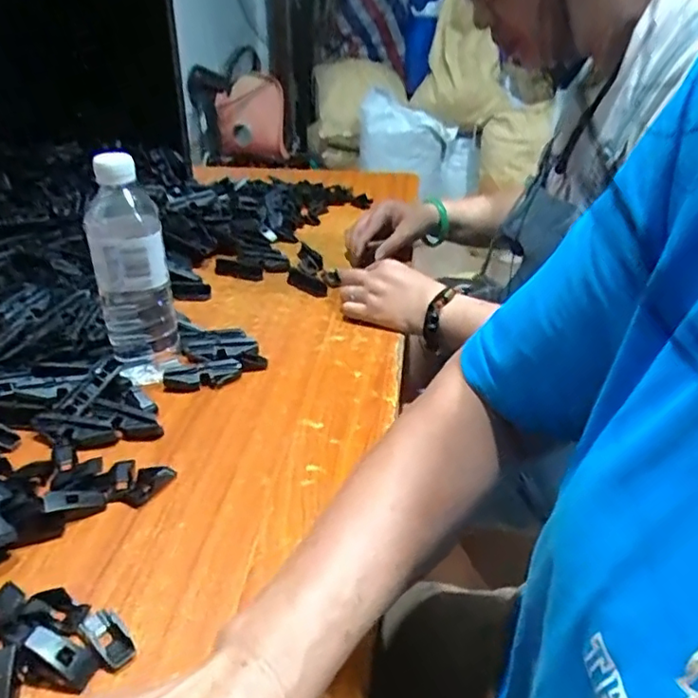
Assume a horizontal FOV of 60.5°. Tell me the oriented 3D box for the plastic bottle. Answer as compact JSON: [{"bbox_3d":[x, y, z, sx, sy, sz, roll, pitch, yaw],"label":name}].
[{"bbox_3d":[-0.201,-0.070,0.560,0.064,0.202,0.055,-9,32,-18],"label":"plastic bottle"}]

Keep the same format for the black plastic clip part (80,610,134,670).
[{"bbox_3d":[-0.140,0.166,0.346,0.040,0.007,0.018,27,39,36],"label":"black plastic clip part"}]

